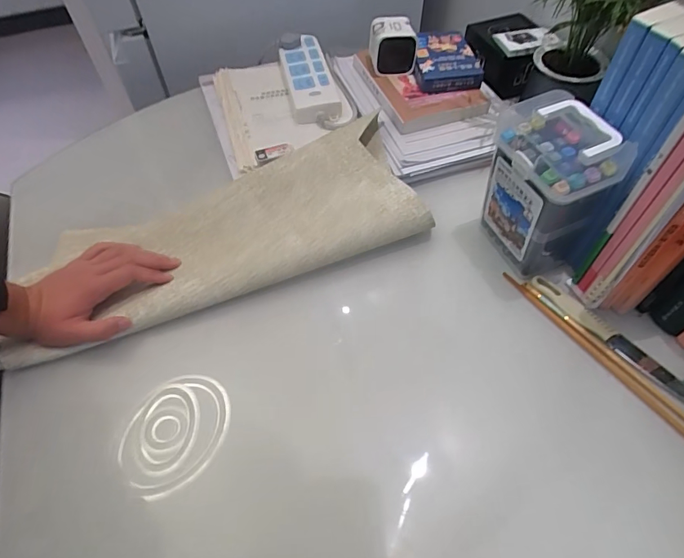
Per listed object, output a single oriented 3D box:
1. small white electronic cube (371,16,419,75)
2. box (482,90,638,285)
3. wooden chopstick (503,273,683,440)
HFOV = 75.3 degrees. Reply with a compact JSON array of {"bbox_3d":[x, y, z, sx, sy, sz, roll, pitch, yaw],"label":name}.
[{"bbox_3d":[0.078,-0.367,0.697,0.068,0.065,0.062,-7,56,-2],"label":"small white electronic cube"},{"bbox_3d":[0.221,-0.095,0.504,0.084,0.177,0.127,-25,59,-14],"label":"box"},{"bbox_3d":[0.276,0.083,0.487,0.012,0.004,0.257,-32,61,-18],"label":"wooden chopstick"}]

